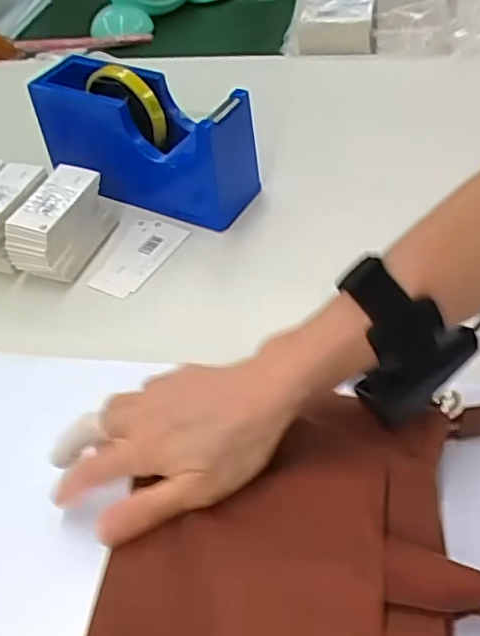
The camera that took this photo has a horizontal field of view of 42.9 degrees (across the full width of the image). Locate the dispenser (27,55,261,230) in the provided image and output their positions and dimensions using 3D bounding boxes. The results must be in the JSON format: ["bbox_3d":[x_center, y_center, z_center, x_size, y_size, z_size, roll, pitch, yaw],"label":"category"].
[{"bbox_3d":[-0.085,-0.166,0.561,0.191,0.113,0.084,23,56,24],"label":"dispenser"}]

